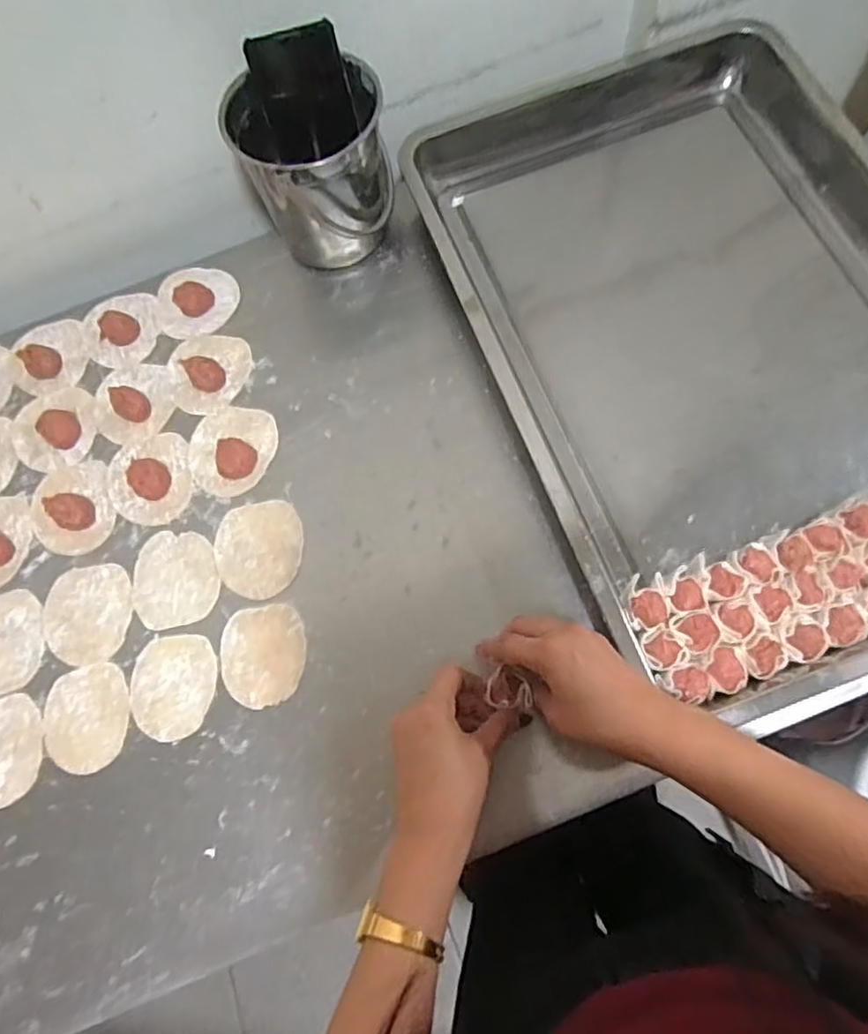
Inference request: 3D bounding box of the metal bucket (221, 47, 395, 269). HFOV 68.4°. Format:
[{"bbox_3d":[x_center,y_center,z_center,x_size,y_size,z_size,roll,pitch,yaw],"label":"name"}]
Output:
[{"bbox_3d":[-0.110,-0.322,0.587,0.126,0.136,0.128,-2,71,5],"label":"metal bucket"}]

